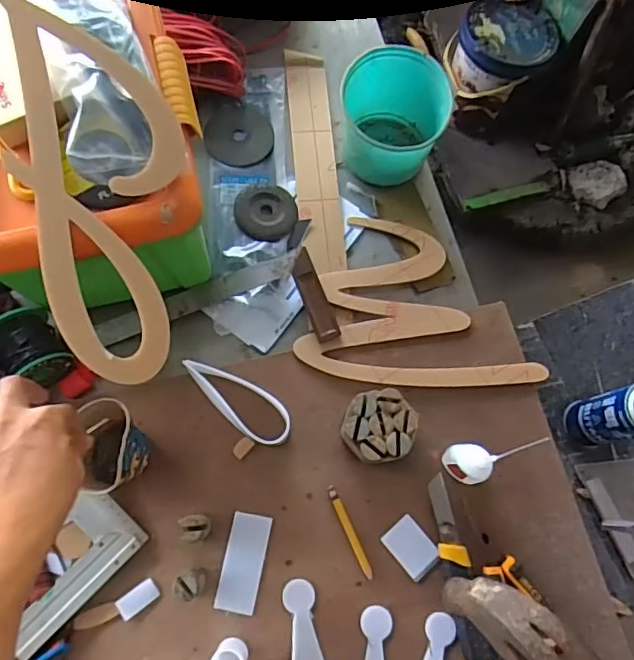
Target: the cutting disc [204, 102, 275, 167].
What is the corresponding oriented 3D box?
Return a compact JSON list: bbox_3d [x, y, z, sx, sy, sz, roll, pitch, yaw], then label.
[{"bbox_3d":[-0.100,-0.250,0.719,0.086,0.004,0.093,0,72,-1],"label":"cutting disc"}]

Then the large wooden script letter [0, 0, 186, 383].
[{"bbox_3d":[-0.193,-0.118,0.475,0.145,0.012,0.315,2,87,-7],"label":"large wooden script letter"}]

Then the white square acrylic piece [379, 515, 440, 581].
[{"bbox_3d":[0.097,0.223,0.575,0.039,0.007,0.054,-37,77,-12],"label":"white square acrylic piece"}]

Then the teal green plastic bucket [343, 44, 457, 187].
[{"bbox_3d":[0.092,-0.249,0.673,0.108,0.103,0.120,-1,72,-2],"label":"teal green plastic bucket"}]

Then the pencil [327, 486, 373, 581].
[{"bbox_3d":[0.035,0.207,0.576,0.010,0.004,0.097,-23,74,-8],"label":"pencil"}]

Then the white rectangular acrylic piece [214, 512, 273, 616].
[{"bbox_3d":[-0.074,0.235,0.567,0.041,0.005,0.092,11,72,2],"label":"white rectangular acrylic piece"}]

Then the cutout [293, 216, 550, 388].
[{"bbox_3d":[0.133,-0.021,0.646,0.262,0.010,0.208,18,73,4],"label":"cutout"}]

